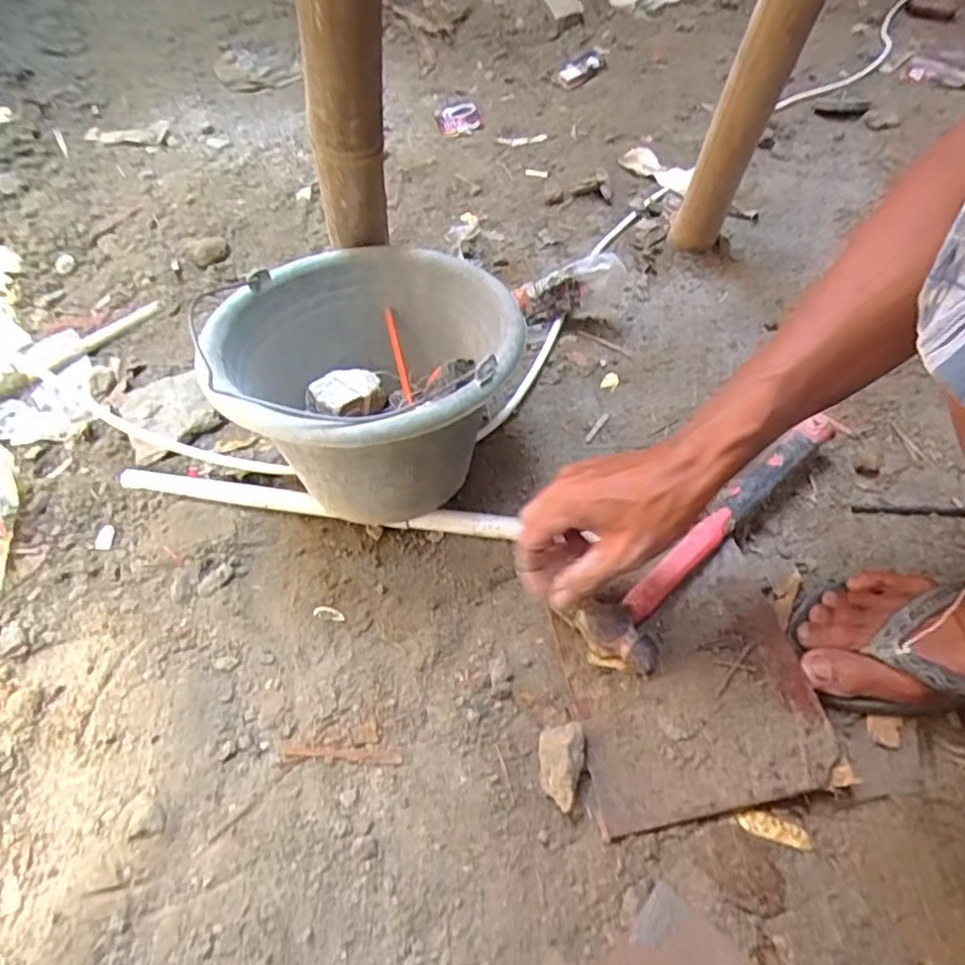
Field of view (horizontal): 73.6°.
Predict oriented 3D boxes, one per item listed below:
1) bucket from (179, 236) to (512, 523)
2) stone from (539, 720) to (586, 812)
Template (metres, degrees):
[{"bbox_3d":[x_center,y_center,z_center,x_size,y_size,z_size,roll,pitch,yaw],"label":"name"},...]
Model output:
[{"bbox_3d":[-0.094,-0.081,0.580,0.234,0.184,0.245,-1,52,2],"label":"bucket"},{"bbox_3d":[0.057,0.203,0.463,0.032,0.025,0.056,2,52,4],"label":"stone"}]

